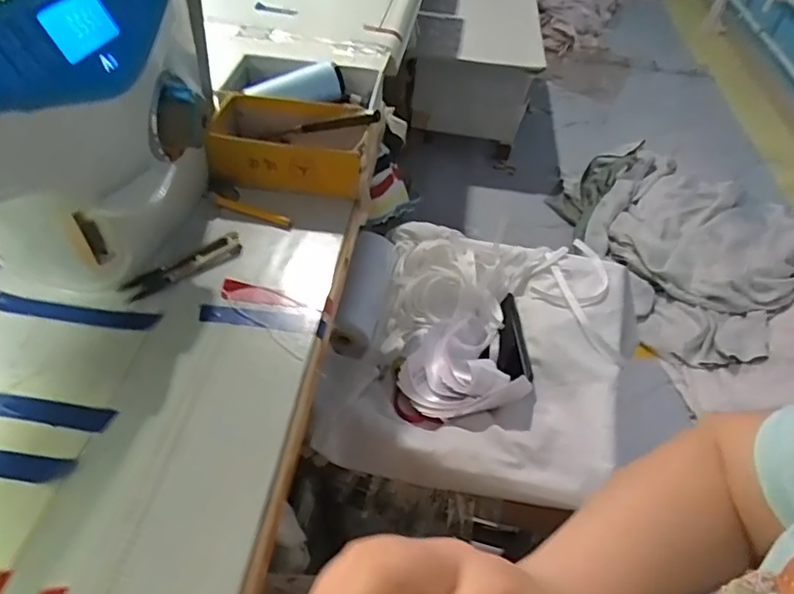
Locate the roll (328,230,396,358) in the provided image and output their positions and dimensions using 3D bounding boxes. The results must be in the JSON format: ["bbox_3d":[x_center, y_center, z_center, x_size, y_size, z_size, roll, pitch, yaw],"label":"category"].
[{"bbox_3d":[-0.040,-0.017,0.771,0.053,0.060,0.200,12,61,7],"label":"roll"}]

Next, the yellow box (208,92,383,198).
[{"bbox_3d":[-0.099,-0.147,0.561,0.154,0.057,0.090,5,44,-1],"label":"yellow box"}]

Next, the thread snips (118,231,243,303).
[{"bbox_3d":[-0.172,-0.026,0.469,0.099,0.008,0.026,-29,54,-31],"label":"thread snips"}]

